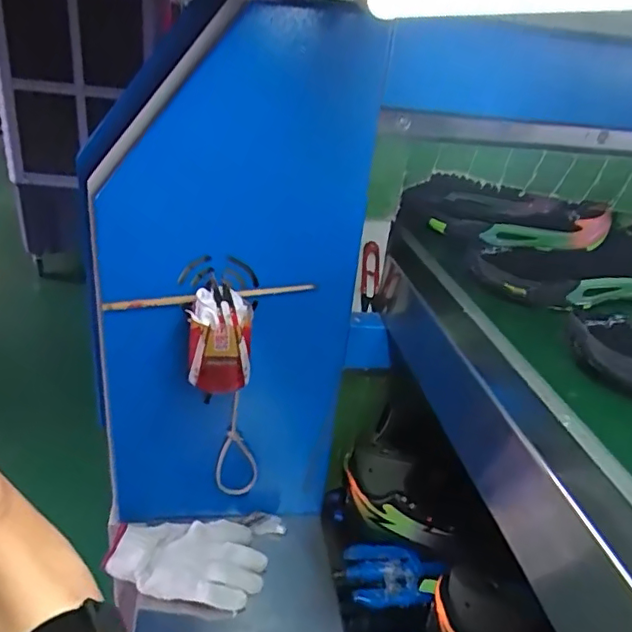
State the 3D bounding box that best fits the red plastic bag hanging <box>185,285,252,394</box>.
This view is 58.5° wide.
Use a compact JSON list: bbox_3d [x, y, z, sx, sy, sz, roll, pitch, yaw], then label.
[{"bbox_3d":[-0.103,0.025,0.602,0.064,0.107,0.050,-1,27,-14],"label":"red plastic bag hanging"}]

